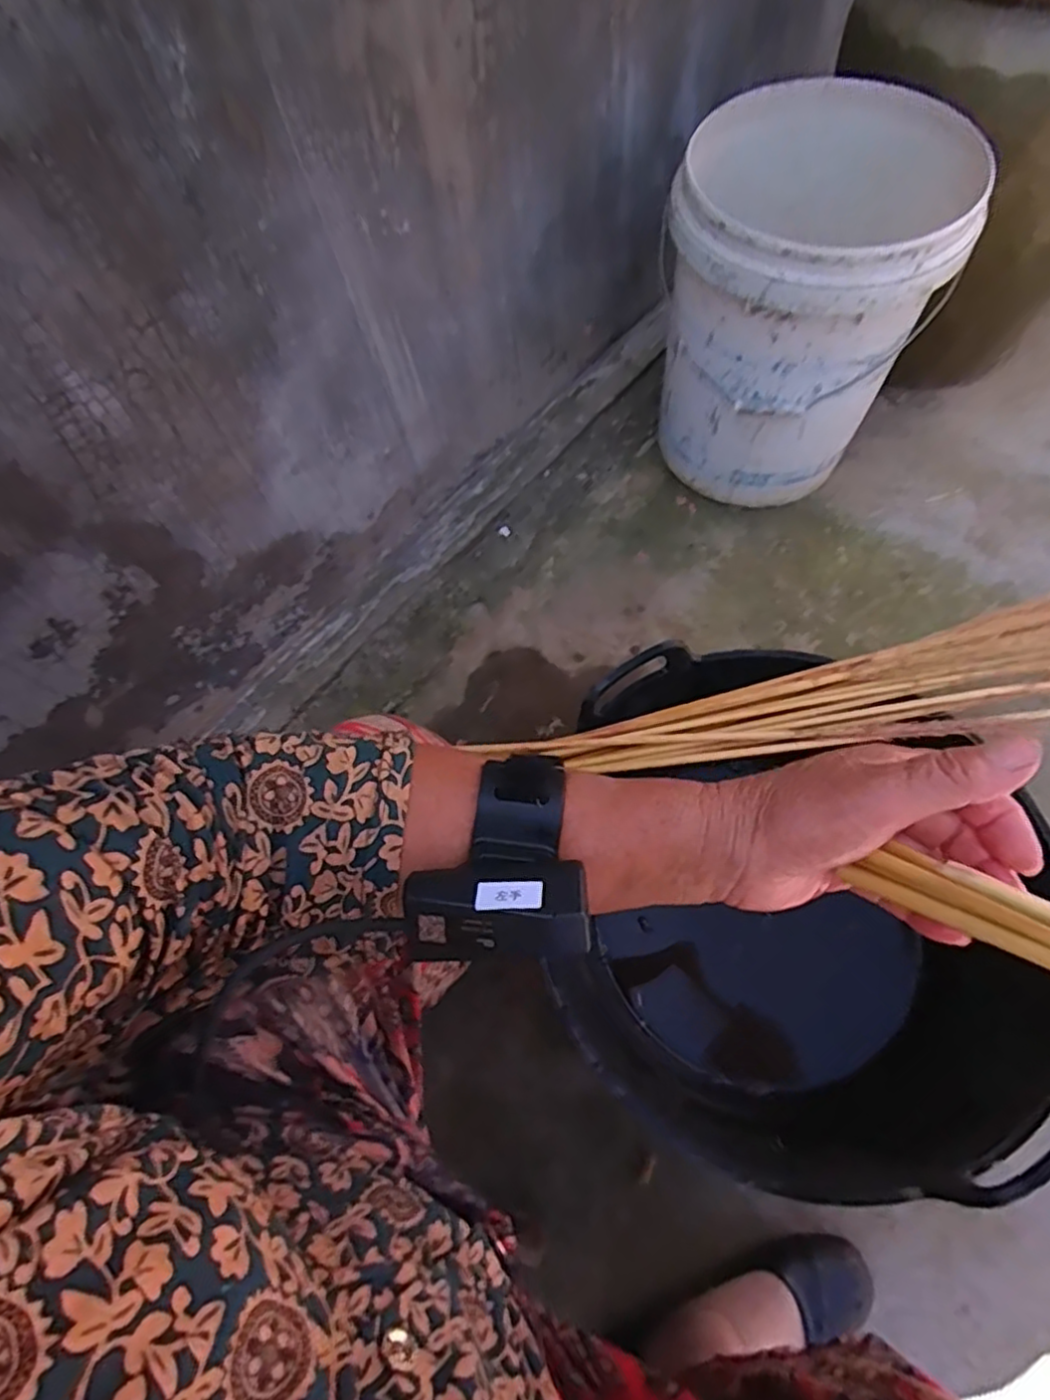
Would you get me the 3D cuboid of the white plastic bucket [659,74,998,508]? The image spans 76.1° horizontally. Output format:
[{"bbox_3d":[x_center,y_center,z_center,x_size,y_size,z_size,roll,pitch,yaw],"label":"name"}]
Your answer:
[{"bbox_3d":[0.315,-0.454,0.826,0.296,0.373,0.290,14,67,9],"label":"white plastic bucket"}]

